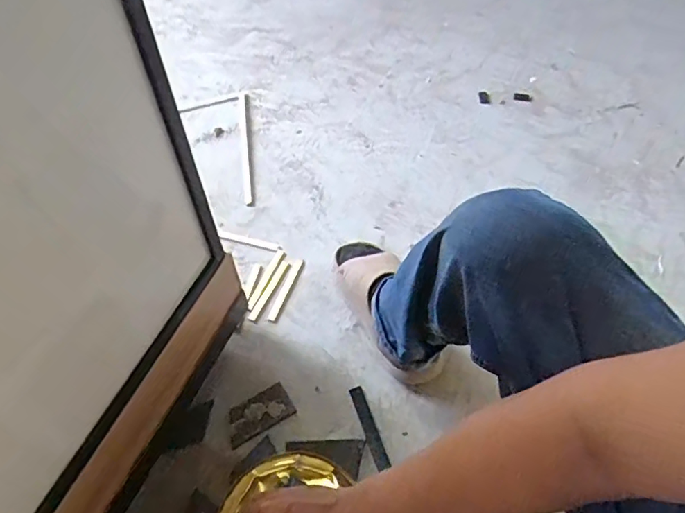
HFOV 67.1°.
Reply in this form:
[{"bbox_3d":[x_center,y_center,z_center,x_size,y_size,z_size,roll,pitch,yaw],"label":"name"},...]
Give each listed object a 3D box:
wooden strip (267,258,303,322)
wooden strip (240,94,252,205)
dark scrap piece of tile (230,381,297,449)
[{"bbox_3d":[-0.103,0.059,0.955,0.018,0.006,0.141,15,54,11],"label":"wooden strip"},{"bbox_3d":[-0.221,-0.256,1.171,0.015,0.015,0.353,-8,54,-4],"label":"wooden strip"},{"bbox_3d":[-0.133,0.247,0.815,0.107,0.007,0.058,-27,58,-19],"label":"dark scrap piece of tile"}]

